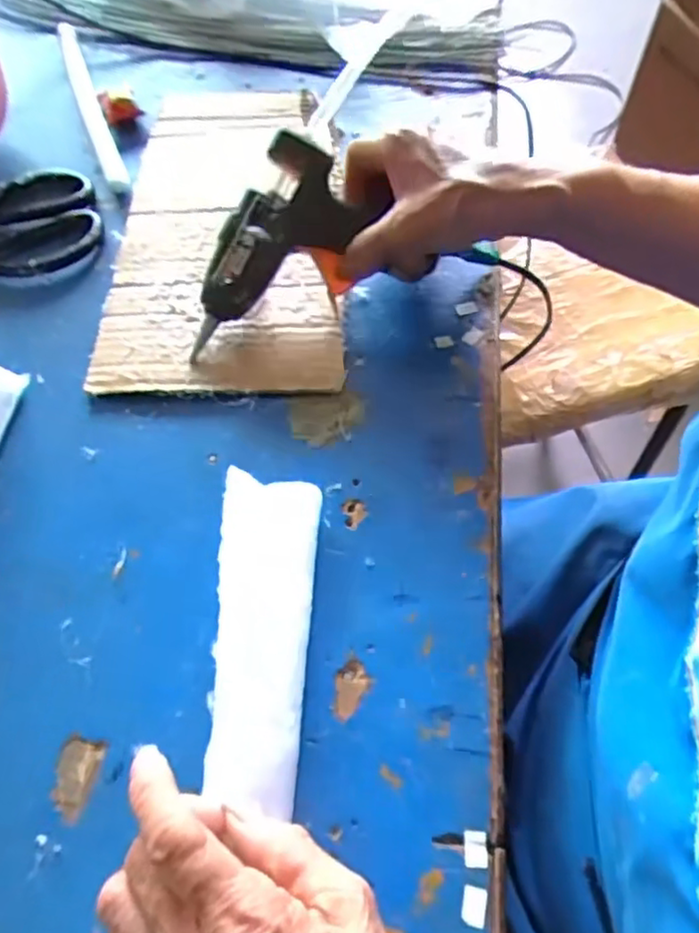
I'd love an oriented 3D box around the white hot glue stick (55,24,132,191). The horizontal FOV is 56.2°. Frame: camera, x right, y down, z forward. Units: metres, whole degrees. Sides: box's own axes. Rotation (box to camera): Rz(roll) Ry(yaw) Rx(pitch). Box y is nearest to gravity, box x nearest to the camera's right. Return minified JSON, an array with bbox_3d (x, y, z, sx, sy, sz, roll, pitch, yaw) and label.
[{"bbox_3d":[-0.204,-0.285,0.512,0.017,0.012,0.219,-21,61,-9],"label":"white hot glue stick"}]

